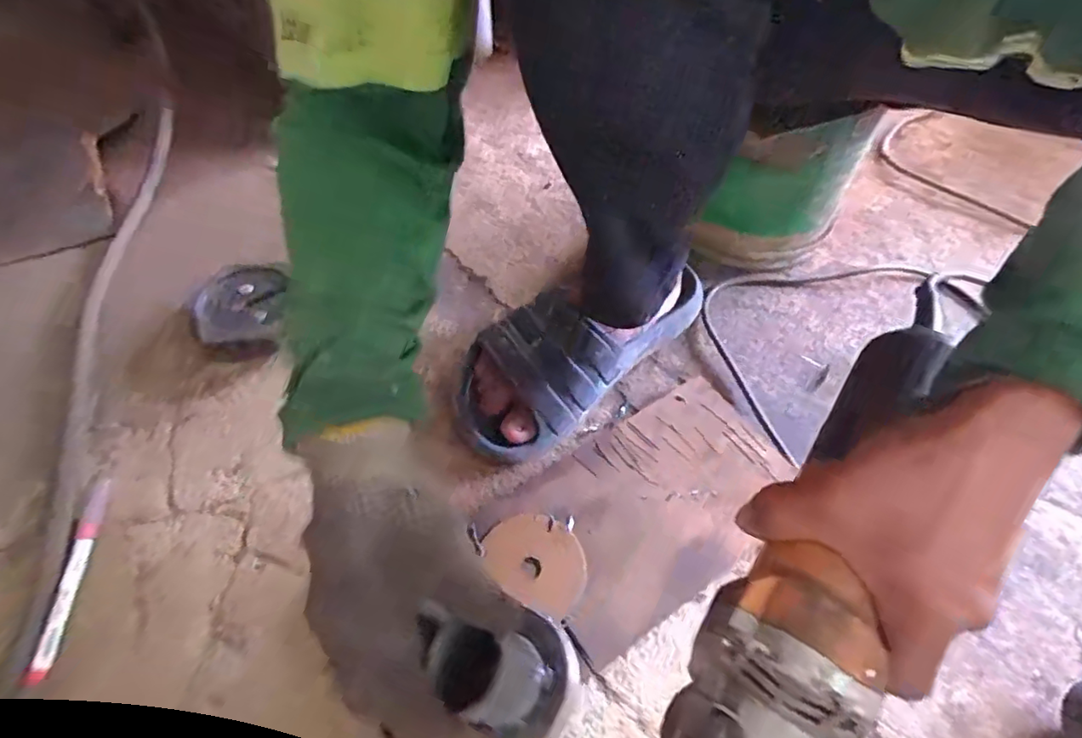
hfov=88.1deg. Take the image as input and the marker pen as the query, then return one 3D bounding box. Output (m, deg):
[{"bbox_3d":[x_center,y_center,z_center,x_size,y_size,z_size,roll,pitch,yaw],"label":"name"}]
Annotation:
[{"bbox_3d":[-0.327,0.142,0.391,0.014,0.010,0.138,-5,56,-7],"label":"marker pen"}]

